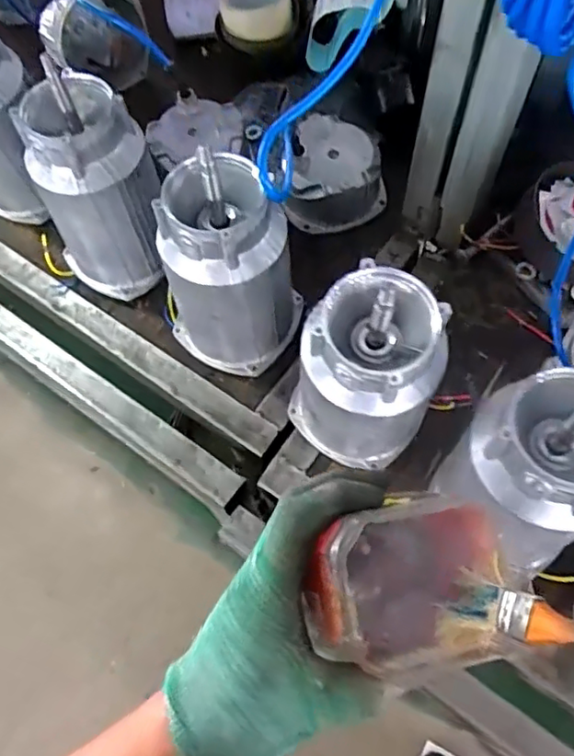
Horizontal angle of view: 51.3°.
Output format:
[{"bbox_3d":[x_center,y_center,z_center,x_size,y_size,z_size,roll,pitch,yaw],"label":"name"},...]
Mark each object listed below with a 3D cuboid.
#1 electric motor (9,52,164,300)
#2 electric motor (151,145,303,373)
[{"bbox_3d":[-0.201,-0.192,0.645,0.116,0.223,0.118,39,74,17],"label":"electric motor"},{"bbox_3d":[-0.060,-0.101,0.600,0.119,0.222,0.113,17,69,10],"label":"electric motor"}]

